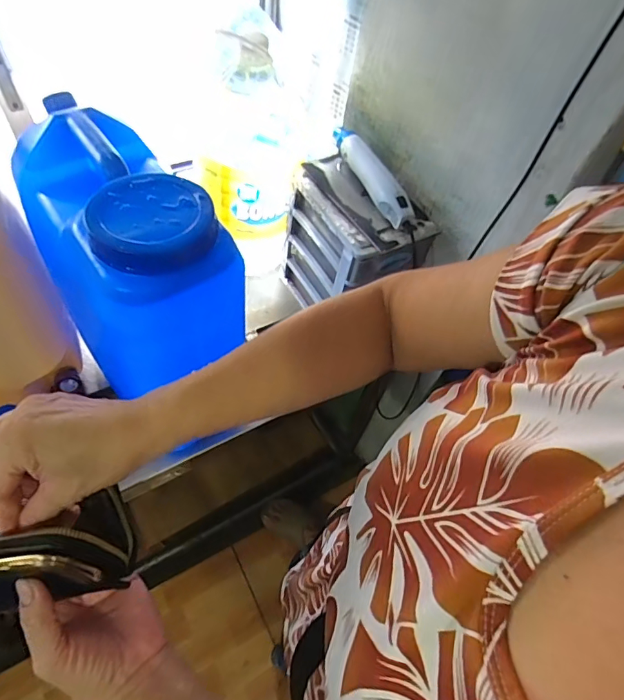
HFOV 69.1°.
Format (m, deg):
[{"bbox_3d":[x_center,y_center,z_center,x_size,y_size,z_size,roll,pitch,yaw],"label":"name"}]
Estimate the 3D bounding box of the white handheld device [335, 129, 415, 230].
[{"bbox_3d":[0.092,-0.289,0.732,0.041,0.040,0.227,-22,67,-18],"label":"white handheld device"}]

